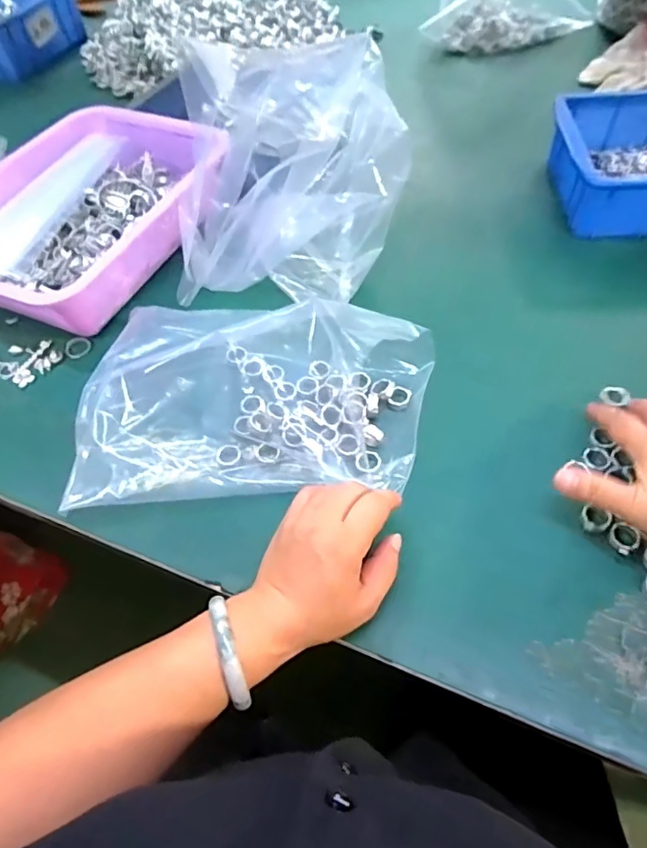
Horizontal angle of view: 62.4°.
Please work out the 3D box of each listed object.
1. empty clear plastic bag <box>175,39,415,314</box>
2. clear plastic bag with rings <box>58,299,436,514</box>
[{"bbox_3d":[-0.031,-0.213,0.492,0.209,0.185,0.123,3,56,6],"label":"empty clear plastic bag"},{"bbox_3d":[-0.056,-0.031,0.456,0.290,0.046,0.188,-5,57,1],"label":"clear plastic bag with rings"}]

